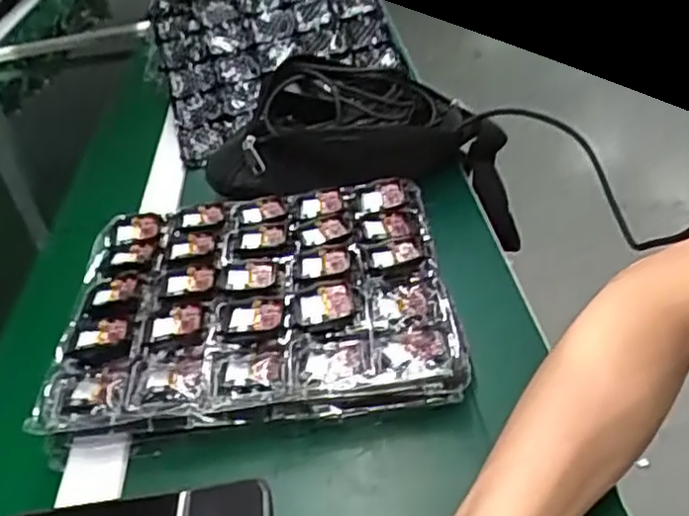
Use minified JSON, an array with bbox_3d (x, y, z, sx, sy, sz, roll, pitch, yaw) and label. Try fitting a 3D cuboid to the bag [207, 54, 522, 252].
[{"bbox_3d":[0.033,-0.108,0.711,0.315,0.136,0.128,5,35,-12],"label":"bag"}]

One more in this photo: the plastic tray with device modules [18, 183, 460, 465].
[{"bbox_3d":[-0.068,0.029,0.556,0.287,0.037,0.258,-9,35,2],"label":"plastic tray with device modules"}]

